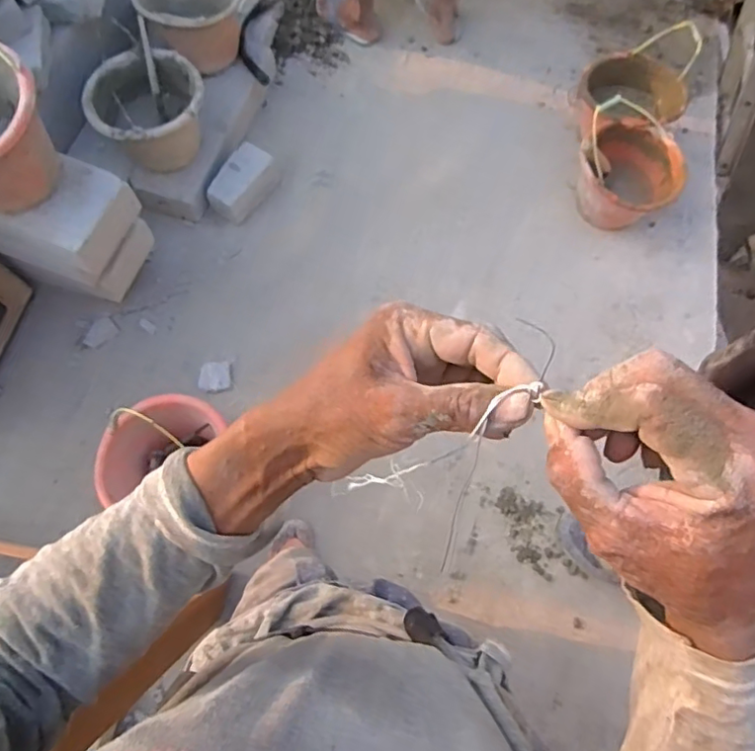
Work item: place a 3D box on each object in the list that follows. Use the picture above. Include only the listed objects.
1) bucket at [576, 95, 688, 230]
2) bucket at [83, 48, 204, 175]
[{"bbox_3d":[0.722,-0.583,1.699,0.298,0.248,0.289,0,69,0],"label":"bucket"},{"bbox_3d":[-0.630,-0.726,1.609,0.294,0.209,0.271,-34,73,-12],"label":"bucket"}]

